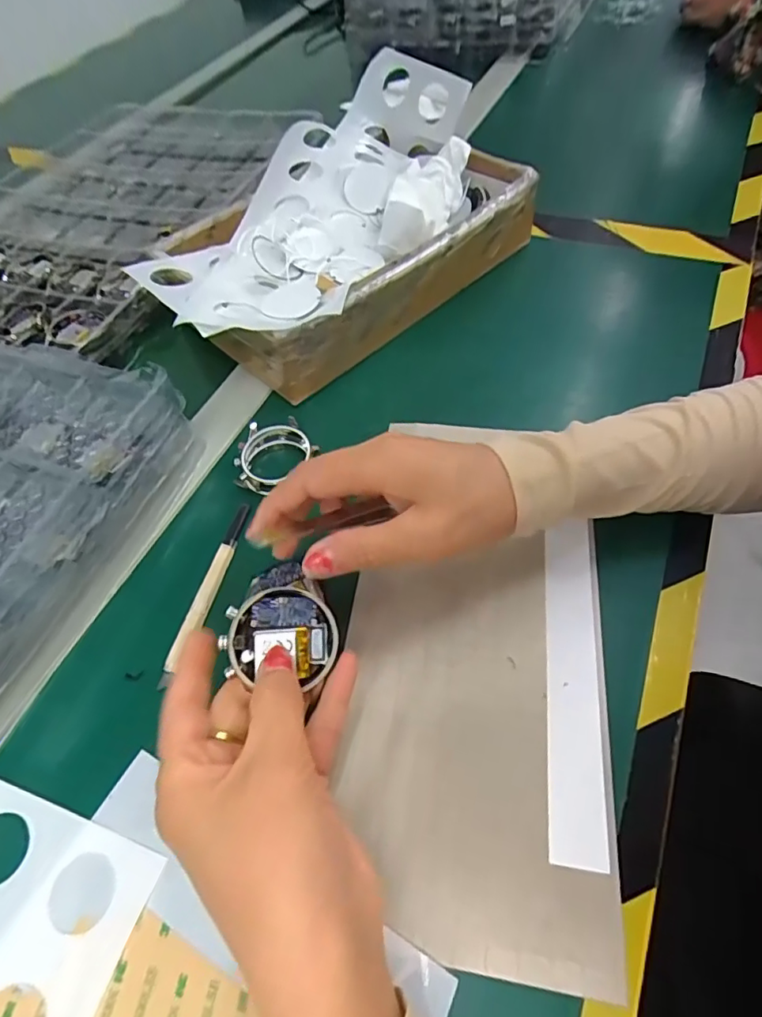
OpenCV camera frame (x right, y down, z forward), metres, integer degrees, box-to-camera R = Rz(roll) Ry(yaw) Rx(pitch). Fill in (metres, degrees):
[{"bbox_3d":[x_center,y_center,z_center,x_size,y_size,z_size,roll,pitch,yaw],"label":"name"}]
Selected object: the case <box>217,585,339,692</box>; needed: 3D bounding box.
[{"bbox_3d":[-0.043,0.054,0.229,0.046,0.012,0.039,4,82,-13],"label":"case"}]

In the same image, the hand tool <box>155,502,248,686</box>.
[{"bbox_3d":[-0.098,0.046,0.302,0.011,0.011,0.113,7,57,11],"label":"hand tool"}]

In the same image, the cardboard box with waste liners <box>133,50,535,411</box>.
[{"bbox_3d":[-0.028,-0.223,0.422,0.200,0.079,0.326,35,66,25],"label":"cardboard box with waste liners"}]

